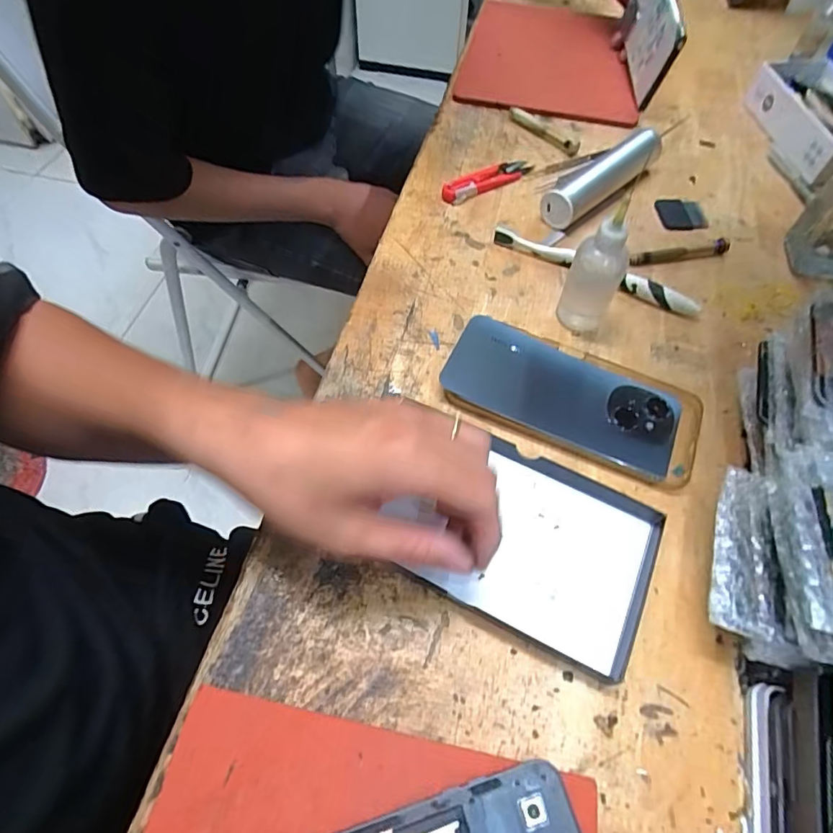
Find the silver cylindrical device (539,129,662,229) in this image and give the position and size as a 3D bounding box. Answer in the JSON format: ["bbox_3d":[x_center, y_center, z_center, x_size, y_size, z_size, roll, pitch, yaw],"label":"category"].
[{"bbox_3d":[0.175,-0.222,0.473,0.149,0.030,0.039,-37,67,-22],"label":"silver cylindrical device"}]

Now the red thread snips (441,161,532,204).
[{"bbox_3d":[0.069,-0.226,0.486,0.096,0.009,0.024,-24,62,-16],"label":"red thread snips"}]

